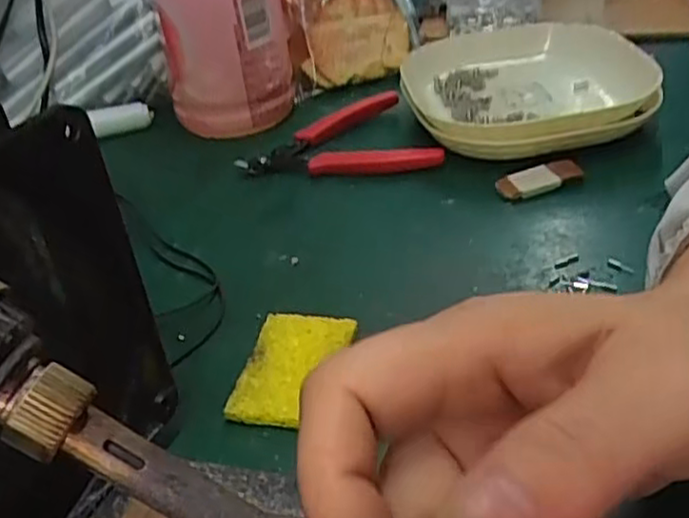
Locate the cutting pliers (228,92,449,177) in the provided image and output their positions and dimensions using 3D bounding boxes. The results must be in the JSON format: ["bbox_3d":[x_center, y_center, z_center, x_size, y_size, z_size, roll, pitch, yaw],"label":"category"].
[{"bbox_3d":[0.000,-0.076,0.432,0.114,0.017,0.083,-1,35,9],"label":"cutting pliers"}]

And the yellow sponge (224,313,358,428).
[{"bbox_3d":[-0.020,0.044,0.281,0.036,0.011,0.055,4,36,15],"label":"yellow sponge"}]

